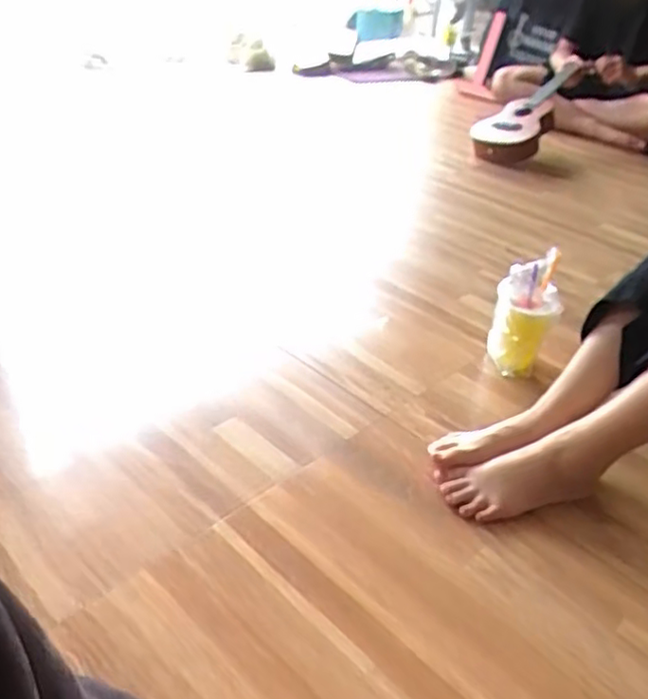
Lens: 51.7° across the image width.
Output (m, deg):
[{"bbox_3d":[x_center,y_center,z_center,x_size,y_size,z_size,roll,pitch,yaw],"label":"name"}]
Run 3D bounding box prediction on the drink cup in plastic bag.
[{"bbox_3d":[0.338,-0.056,1.110,0.080,0.202,0.086,2,36,-1],"label":"drink cup in plastic bag"}]

